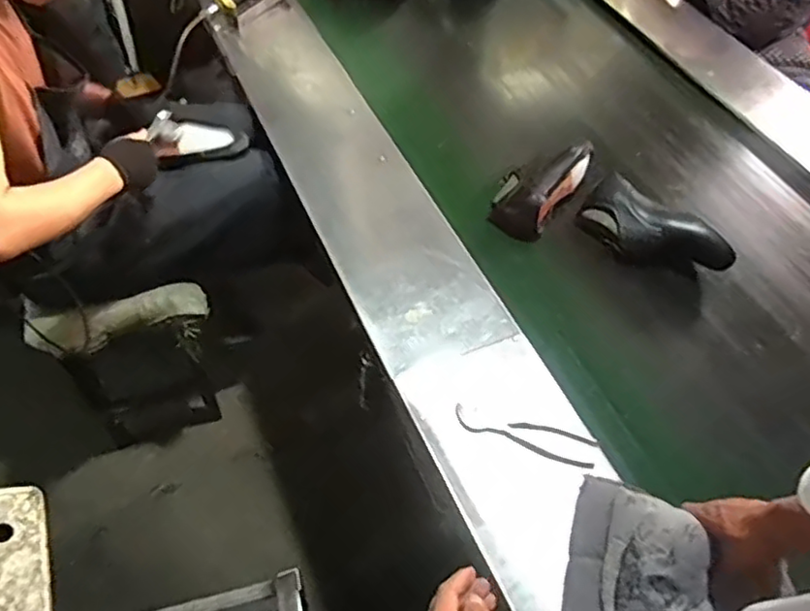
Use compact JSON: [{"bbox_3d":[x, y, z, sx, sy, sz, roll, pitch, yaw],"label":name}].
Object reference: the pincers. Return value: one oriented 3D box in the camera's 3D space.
[{"bbox_3d":[0.166,0.176,0.899,0.197,0.024,0.047,21,53,11],"label":"pincers"}]

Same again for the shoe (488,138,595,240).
[{"bbox_3d":[0.269,-0.224,1.180,0.094,0.070,0.286,39,71,23],"label":"shoe"}]

